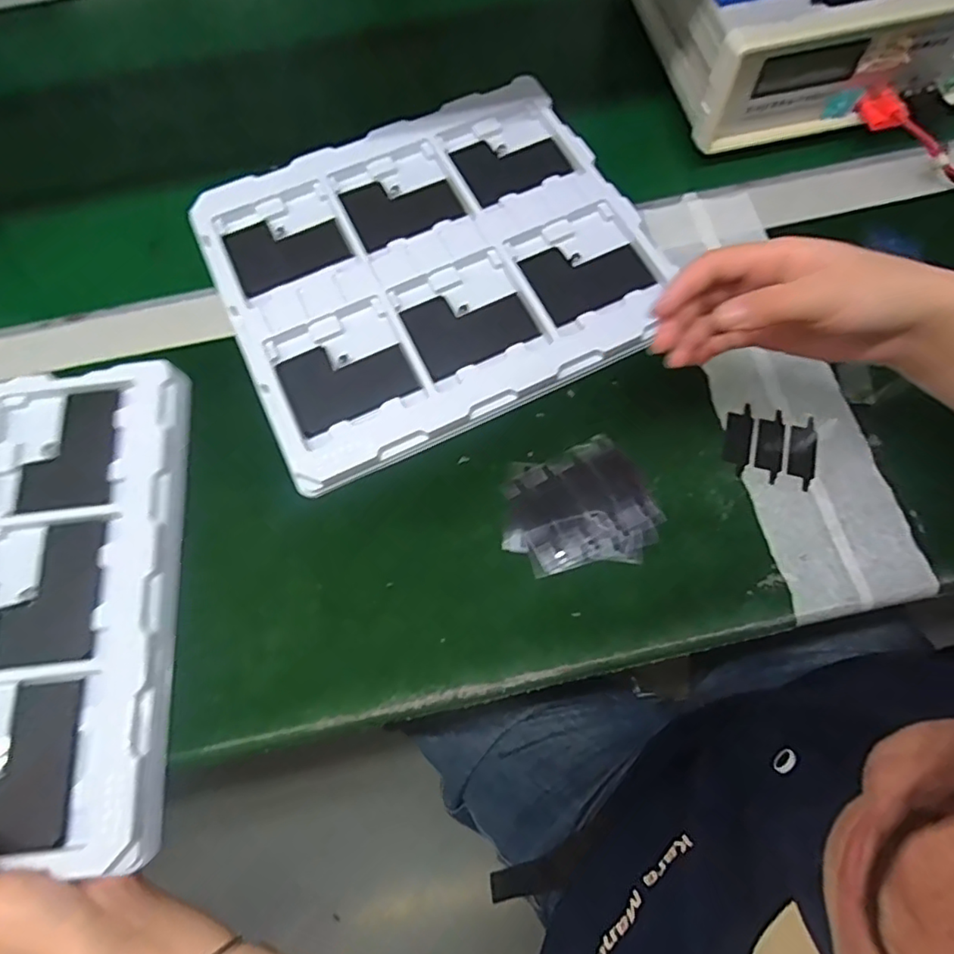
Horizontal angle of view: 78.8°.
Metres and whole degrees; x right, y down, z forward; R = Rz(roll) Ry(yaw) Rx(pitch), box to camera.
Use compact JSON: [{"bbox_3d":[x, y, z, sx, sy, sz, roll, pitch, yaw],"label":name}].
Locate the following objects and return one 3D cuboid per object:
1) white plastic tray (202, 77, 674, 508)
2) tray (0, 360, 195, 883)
[{"bbox_3d":[-0.035,-0.168,0.455,0.312,0.019,0.274,-24,73,-8],"label":"white plastic tray"},{"bbox_3d":[-0.337,0.082,0.370,0.287,0.017,0.313,-6,71,-2],"label":"tray"}]

